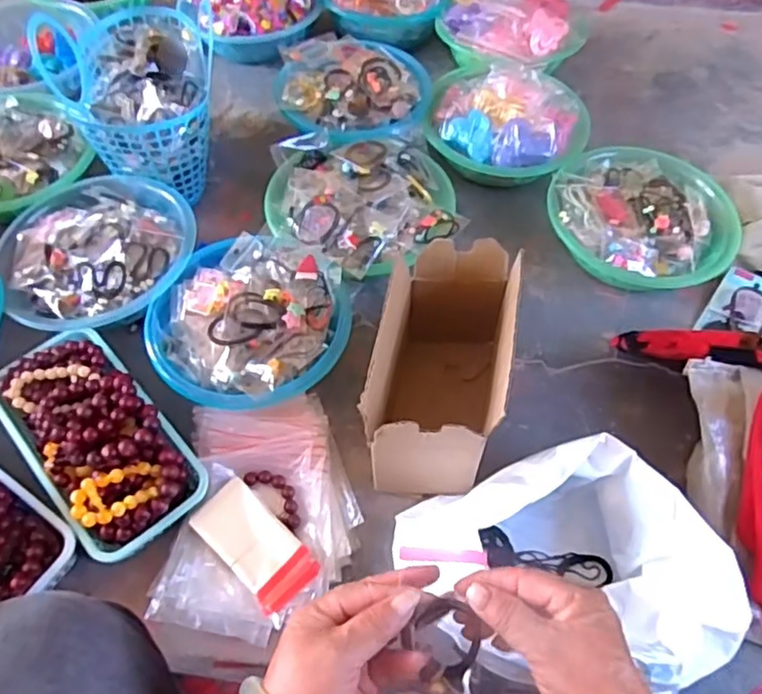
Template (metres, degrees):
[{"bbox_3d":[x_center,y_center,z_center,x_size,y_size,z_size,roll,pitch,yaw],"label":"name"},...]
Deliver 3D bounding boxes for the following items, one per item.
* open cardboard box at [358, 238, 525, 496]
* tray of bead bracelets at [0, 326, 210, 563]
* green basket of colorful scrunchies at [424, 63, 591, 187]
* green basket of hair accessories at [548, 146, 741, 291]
[{"bbox_3d":[0.060,0.026,0.661,0.119,0.181,0.221,10,58,5],"label":"open cardboard box"},{"bbox_3d":[-0.304,0.081,0.659,0.128,0.066,0.264,-37,65,-22],"label":"tray of bead bracelets"},{"bbox_3d":[0.182,-0.317,0.939,0.225,0.111,0.198,10,58,5],"label":"green basket of colorful scrunchies"},{"bbox_3d":[0.334,-0.173,0.858,0.228,0.086,0.211,1,57,-1],"label":"green basket of hair accessories"}]

